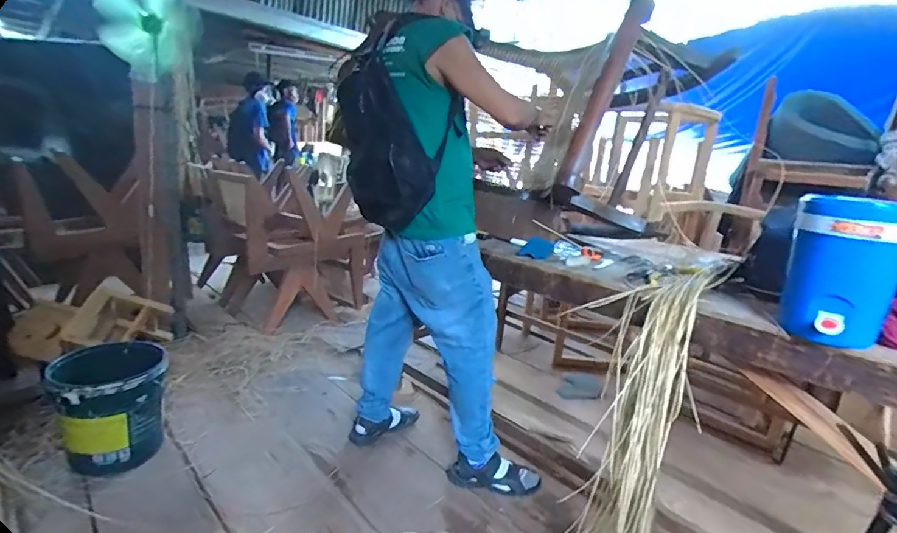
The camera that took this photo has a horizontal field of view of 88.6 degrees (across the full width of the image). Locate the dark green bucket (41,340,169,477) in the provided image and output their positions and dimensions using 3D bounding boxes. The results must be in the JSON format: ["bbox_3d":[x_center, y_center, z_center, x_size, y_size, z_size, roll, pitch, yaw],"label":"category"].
[{"bbox_3d":[-1.117,0.471,1.525,0.301,0.354,0.331,-9,20,-42],"label":"dark green bucket"}]

